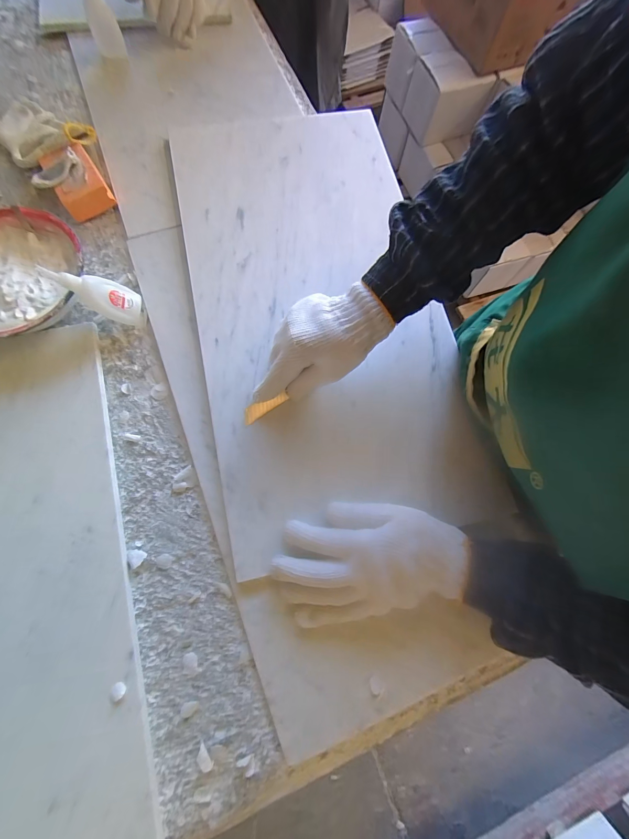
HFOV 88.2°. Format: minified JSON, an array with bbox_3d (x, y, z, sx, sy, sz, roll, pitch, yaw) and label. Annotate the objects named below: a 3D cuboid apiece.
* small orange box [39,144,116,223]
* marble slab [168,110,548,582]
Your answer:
[{"bbox_3d":[-0.315,-0.317,0.429,0.058,0.029,0.094,-33,80,-8],"label":"small orange box"},{"bbox_3d":[0.006,-0.144,0.399,0.297,0.020,0.593,-12,77,-4],"label":"marble slab"}]

